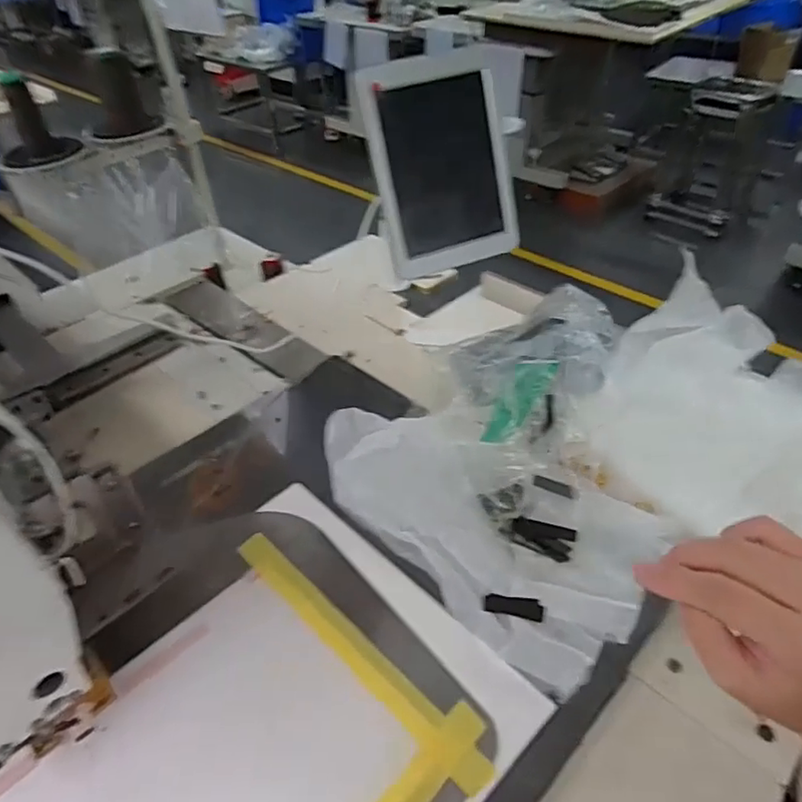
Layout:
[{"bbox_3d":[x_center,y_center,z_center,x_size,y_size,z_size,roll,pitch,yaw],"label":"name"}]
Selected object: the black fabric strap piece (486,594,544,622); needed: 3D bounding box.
[{"bbox_3d":[0.090,0.162,0.477,0.044,0.004,0.016,8,42,12],"label":"black fabric strap piece"}]

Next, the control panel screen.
[{"bbox_3d":[0.035,-0.248,0.646,0.169,0.211,0.022,-21,23,-13],"label":"control panel screen"}]

